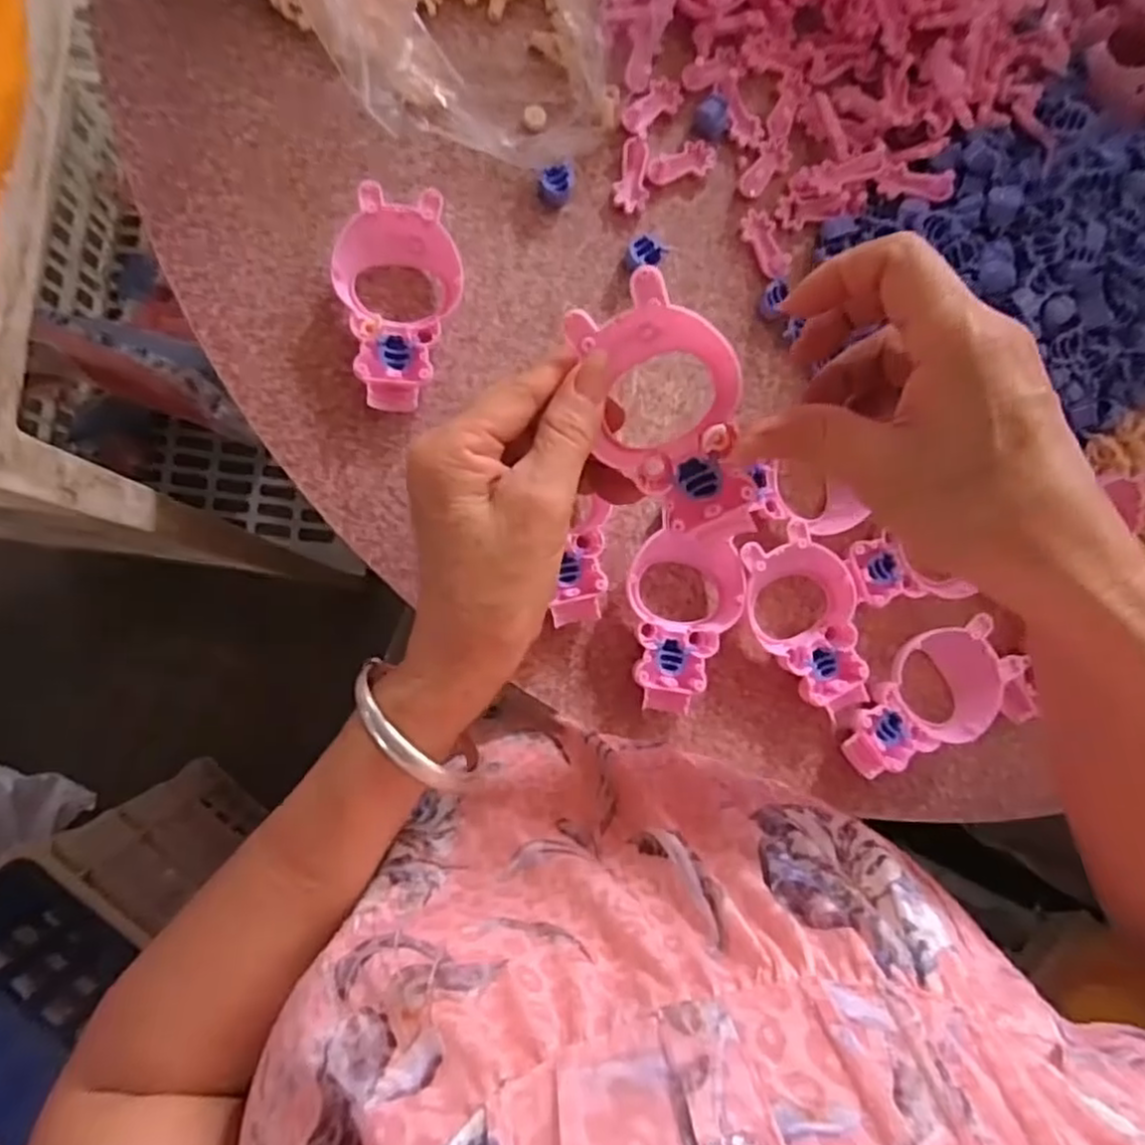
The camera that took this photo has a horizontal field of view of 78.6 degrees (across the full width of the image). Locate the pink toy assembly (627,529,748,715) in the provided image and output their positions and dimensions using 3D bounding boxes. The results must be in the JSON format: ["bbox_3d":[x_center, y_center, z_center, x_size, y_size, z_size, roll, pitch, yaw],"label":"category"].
[{"bbox_3d":[0.058,0.024,0.362,0.059,0.021,0.088,-5,89,-9],"label":"pink toy assembly"}]

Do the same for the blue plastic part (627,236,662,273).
[{"bbox_3d":[0.037,-0.169,0.373,0.017,0.015,0.014,-14,90,-9],"label":"blue plastic part"}]

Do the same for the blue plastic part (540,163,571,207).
[{"bbox_3d":[-0.008,-0.205,0.367,0.016,0.015,0.017,0,88,-9],"label":"blue plastic part"}]

